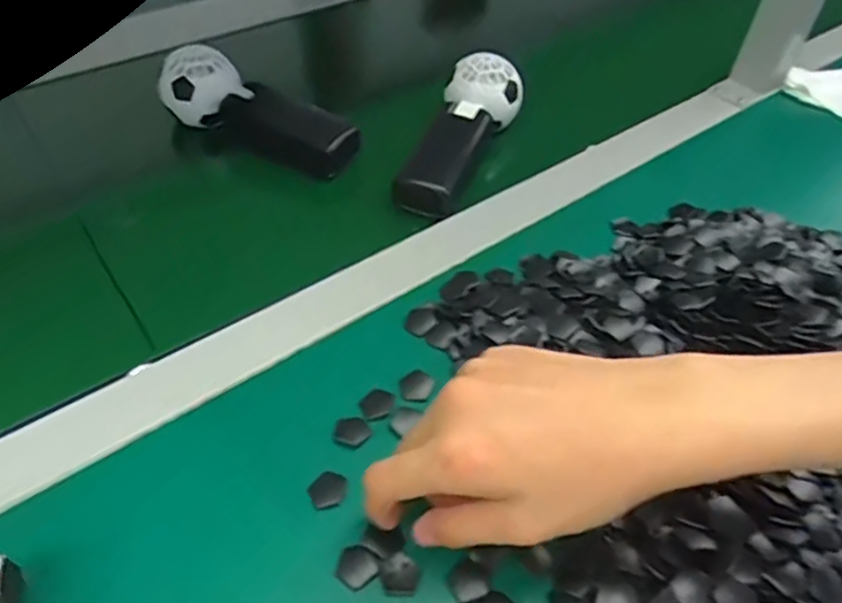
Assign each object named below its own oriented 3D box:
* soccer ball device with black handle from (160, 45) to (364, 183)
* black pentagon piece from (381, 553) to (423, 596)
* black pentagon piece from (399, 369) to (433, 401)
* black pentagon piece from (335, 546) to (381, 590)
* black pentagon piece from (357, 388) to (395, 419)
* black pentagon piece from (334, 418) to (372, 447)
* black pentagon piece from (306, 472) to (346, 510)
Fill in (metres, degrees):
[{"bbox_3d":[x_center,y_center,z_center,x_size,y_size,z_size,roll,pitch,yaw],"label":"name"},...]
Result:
[{"bbox_3d":[-0.134,-0.155,0.528,0.161,0.053,0.060,25,51,17],"label":"soccer ball device with black handle"},{"bbox_3d":[-0.009,0.124,0.298,0.017,0.004,0.018,-4,47,-6],"label":"black pentagon piece"},{"bbox_3d":[-0.003,0.047,0.368,0.019,0.004,0.019,1,47,-1],"label":"black pentagon piece"},{"bbox_3d":[-0.029,0.120,0.297,0.019,0.004,0.018,28,52,22],"label":"black pentagon piece"},{"bbox_3d":[-0.024,0.056,0.357,0.020,0.004,0.016,-35,57,-30],"label":"black pentagon piece"},{"bbox_3d":[-0.036,0.068,0.344,0.019,0.004,0.017,0,47,-3],"label":"black pentagon piece"},{"bbox_3d":[-0.046,0.092,0.321,0.019,0.004,0.018,-23,52,-22],"label":"black pentagon piece"}]

